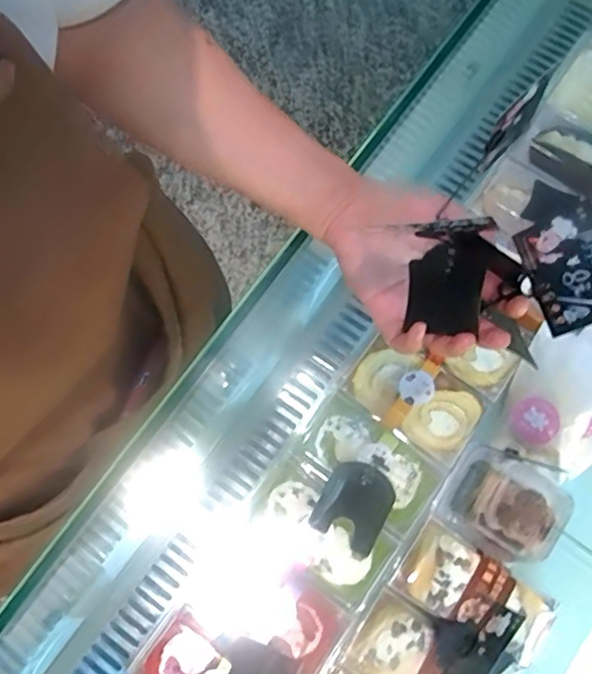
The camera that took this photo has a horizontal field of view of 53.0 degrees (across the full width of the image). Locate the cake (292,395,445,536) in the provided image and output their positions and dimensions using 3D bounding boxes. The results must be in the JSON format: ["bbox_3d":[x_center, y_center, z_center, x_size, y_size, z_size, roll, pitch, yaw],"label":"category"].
[{"bbox_3d":[0.079,0.134,0.634,0.151,0.038,0.085,38,79,10],"label":"cake"}]

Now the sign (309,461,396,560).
[{"bbox_3d":[0.062,0.176,0.614,0.072,0.014,0.082,36,79,-6],"label":"sign"}]

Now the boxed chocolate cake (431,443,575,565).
[{"bbox_3d":[0.213,0.174,0.618,0.106,0.085,0.097,34,79,9],"label":"boxed chocolate cake"}]

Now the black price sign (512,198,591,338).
[{"bbox_3d":[0.177,-0.046,0.382,0.052,0.009,0.084,-26,52,25],"label":"black price sign"}]

